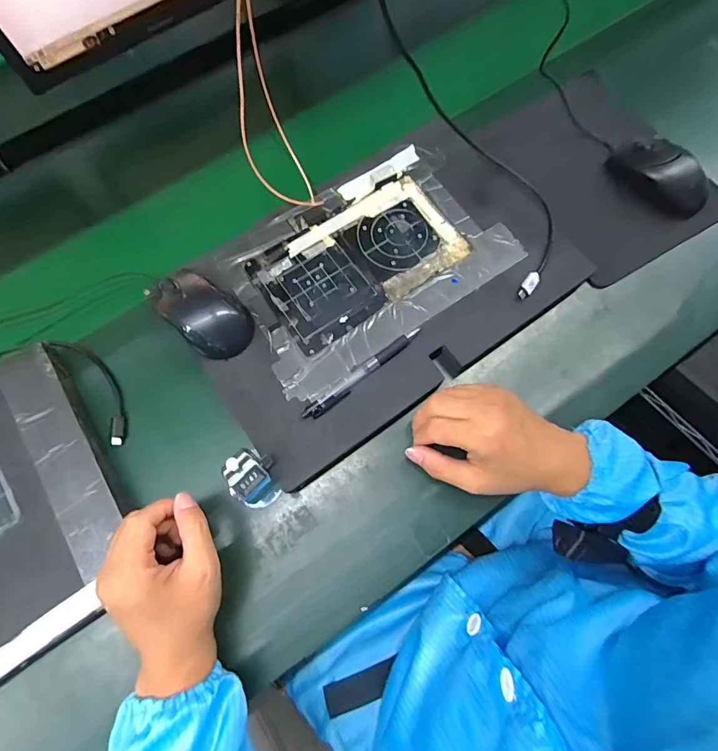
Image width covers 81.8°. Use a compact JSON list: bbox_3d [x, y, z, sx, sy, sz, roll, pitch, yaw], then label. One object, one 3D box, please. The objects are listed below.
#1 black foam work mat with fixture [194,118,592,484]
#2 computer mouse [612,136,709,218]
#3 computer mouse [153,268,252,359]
[{"bbox_3d":[0.019,-0.099,0.446,0.400,0.044,0.261,-34,73,-9],"label":"black foam work mat with fixture"},{"bbox_3d":[0.357,-0.237,0.480,0.064,0.032,0.113,-33,73,-9],"label":"computer mouse"},{"bbox_3d":[-0.155,-0.064,0.408,0.100,0.036,0.059,37,76,13],"label":"computer mouse"}]

